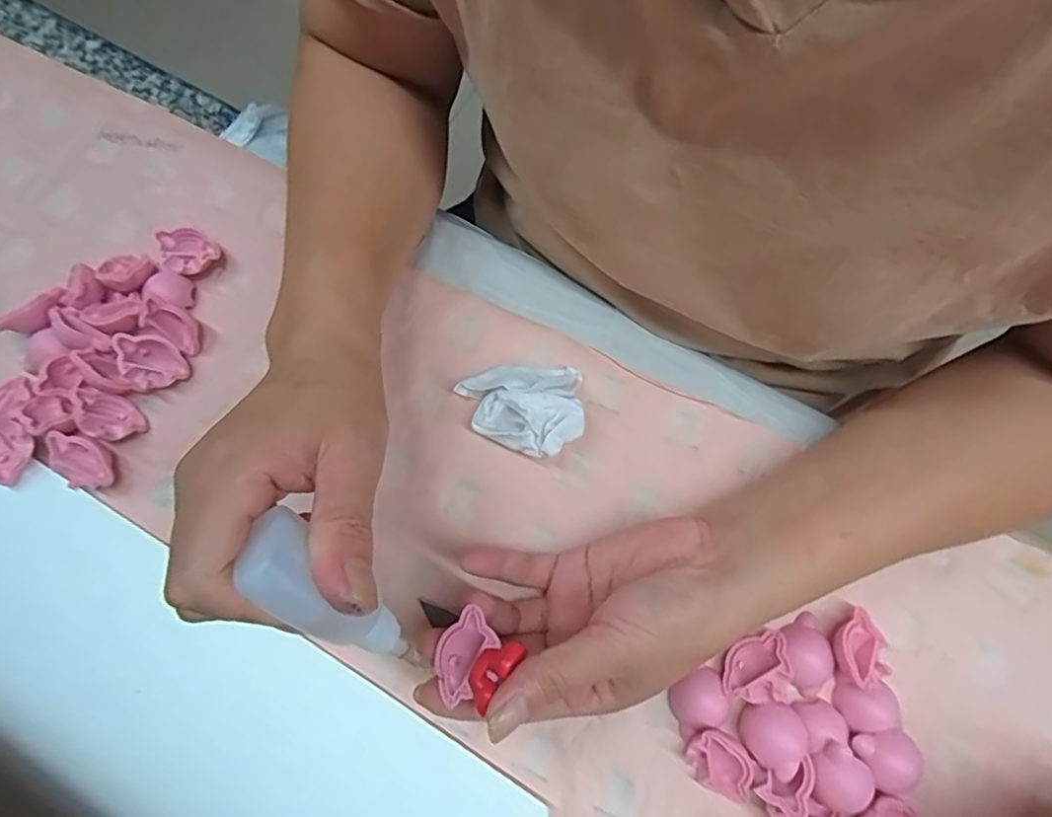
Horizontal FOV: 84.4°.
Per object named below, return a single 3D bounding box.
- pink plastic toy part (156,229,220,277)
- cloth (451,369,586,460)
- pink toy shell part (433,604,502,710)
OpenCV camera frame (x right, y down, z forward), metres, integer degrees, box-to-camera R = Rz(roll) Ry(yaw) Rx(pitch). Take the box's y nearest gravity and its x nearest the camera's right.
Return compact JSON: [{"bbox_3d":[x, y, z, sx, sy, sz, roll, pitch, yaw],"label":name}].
[{"bbox_3d":[-0.198,-0.093,0.340,0.029,0.016,0.028,0,75,1],"label":"pink plastic toy part"},{"bbox_3d":[-0.002,0.001,0.311,0.064,0.021,0.048,-4,75,0],"label":"cloth"},{"bbox_3d":[-0.026,0.103,0.245,0.023,0.011,0.033,37,79,10],"label":"pink toy shell part"}]

